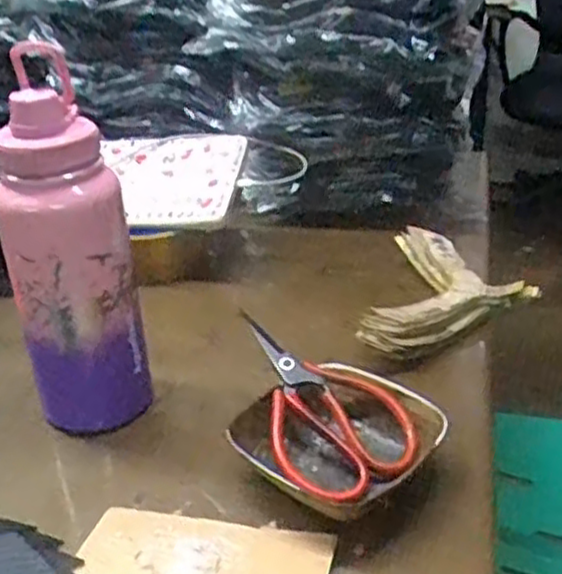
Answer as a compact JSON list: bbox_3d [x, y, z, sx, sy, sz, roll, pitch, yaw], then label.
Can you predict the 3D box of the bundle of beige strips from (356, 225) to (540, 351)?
[{"bbox_3d":[0.166,0.004,0.712,0.139,0.033,0.216,5,29,16],"label":"bundle of beige strips"}]

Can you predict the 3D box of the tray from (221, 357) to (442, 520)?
[{"bbox_3d":[0.039,0.111,0.530,0.130,0.041,0.113,-23,33,-32],"label":"tray"}]

